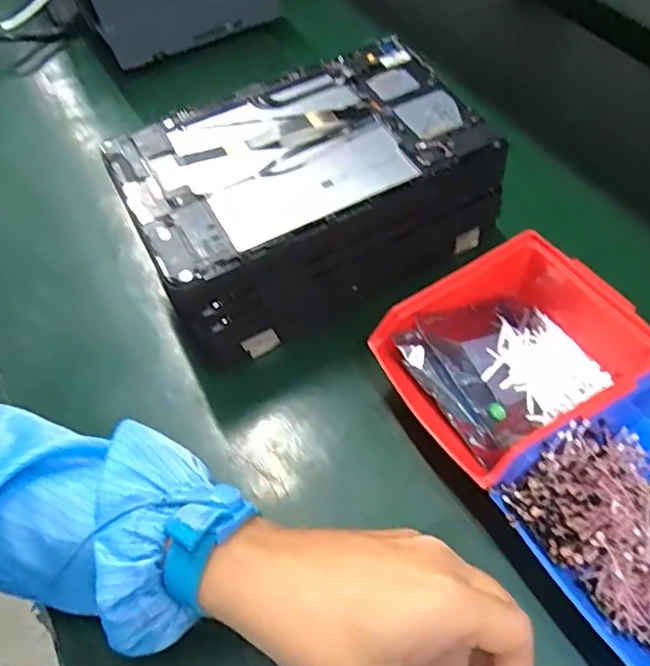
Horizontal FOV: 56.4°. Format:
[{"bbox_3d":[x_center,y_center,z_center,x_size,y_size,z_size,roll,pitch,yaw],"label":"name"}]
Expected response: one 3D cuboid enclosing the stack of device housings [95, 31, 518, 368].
[{"bbox_3d":[-0.014,-0.098,0.453,0.239,0.111,0.146,-24,57,-14],"label":"stack of device housings"}]

